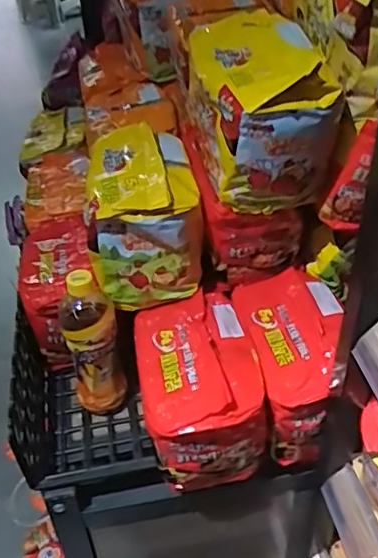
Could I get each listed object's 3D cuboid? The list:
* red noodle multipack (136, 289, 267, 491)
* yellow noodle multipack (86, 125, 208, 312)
[{"bbox_3d":[0.012,0.134,0.717,0.132,0.140,0.187,-8,41,-6],"label":"red noodle multipack"},{"bbox_3d":[-0.056,-0.081,0.765,0.135,0.170,0.188,-6,41,-3],"label":"yellow noodle multipack"}]

